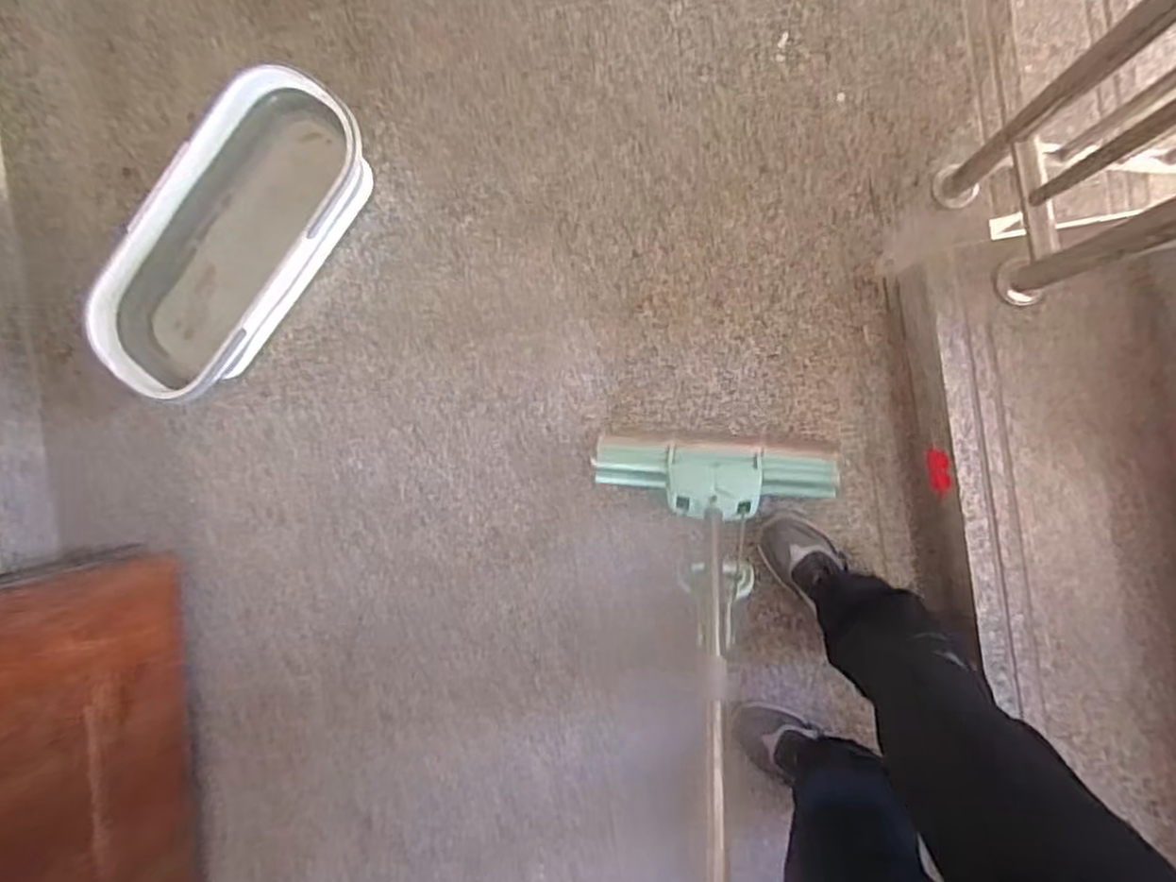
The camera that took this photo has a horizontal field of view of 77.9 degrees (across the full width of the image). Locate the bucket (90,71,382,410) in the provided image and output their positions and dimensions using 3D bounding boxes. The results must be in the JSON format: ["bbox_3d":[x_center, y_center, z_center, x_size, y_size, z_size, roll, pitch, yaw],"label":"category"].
[{"bbox_3d":[-0.549,-0.311,1.177,0.256,0.170,0.535,37,96,6],"label":"bucket"}]

